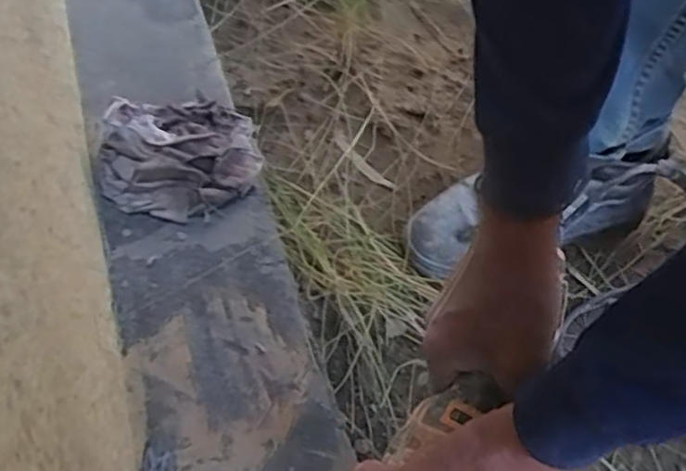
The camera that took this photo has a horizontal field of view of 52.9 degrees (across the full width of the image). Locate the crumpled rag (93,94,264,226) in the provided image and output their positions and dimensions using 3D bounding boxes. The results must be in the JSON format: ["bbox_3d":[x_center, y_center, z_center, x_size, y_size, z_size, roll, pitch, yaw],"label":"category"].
[{"bbox_3d":[-0.158,-0.085,0.653,0.149,0.045,0.142,-12,57,-8],"label":"crumpled rag"}]

